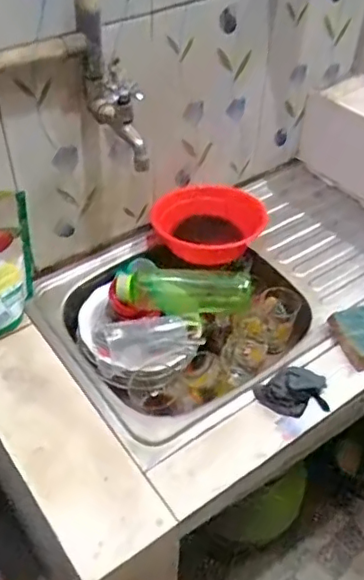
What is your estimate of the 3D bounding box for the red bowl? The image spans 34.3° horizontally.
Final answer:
[{"bbox_3d":[0.049,-0.118,1.056,0.199,0.067,0.170,-2,46,-4],"label":"red bowl"}]

